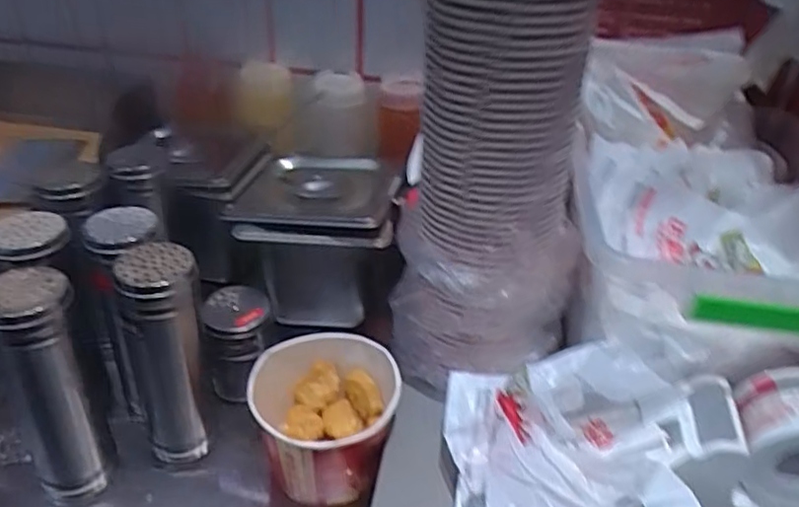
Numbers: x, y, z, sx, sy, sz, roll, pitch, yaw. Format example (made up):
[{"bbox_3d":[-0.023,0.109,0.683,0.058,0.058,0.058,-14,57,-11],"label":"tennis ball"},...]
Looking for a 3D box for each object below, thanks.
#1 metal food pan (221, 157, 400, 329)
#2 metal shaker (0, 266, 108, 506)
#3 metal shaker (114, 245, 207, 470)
[{"bbox_3d":[-0.096,-0.017,0.750,0.175,0.149,0.171,4,34,1],"label":"metal food pan"},{"bbox_3d":[-0.275,0.109,0.513,0.060,0.197,0.056,-20,41,-30],"label":"metal shaker"},{"bbox_3d":[-0.199,0.090,0.548,0.068,0.200,0.062,-9,36,-17],"label":"metal shaker"}]

